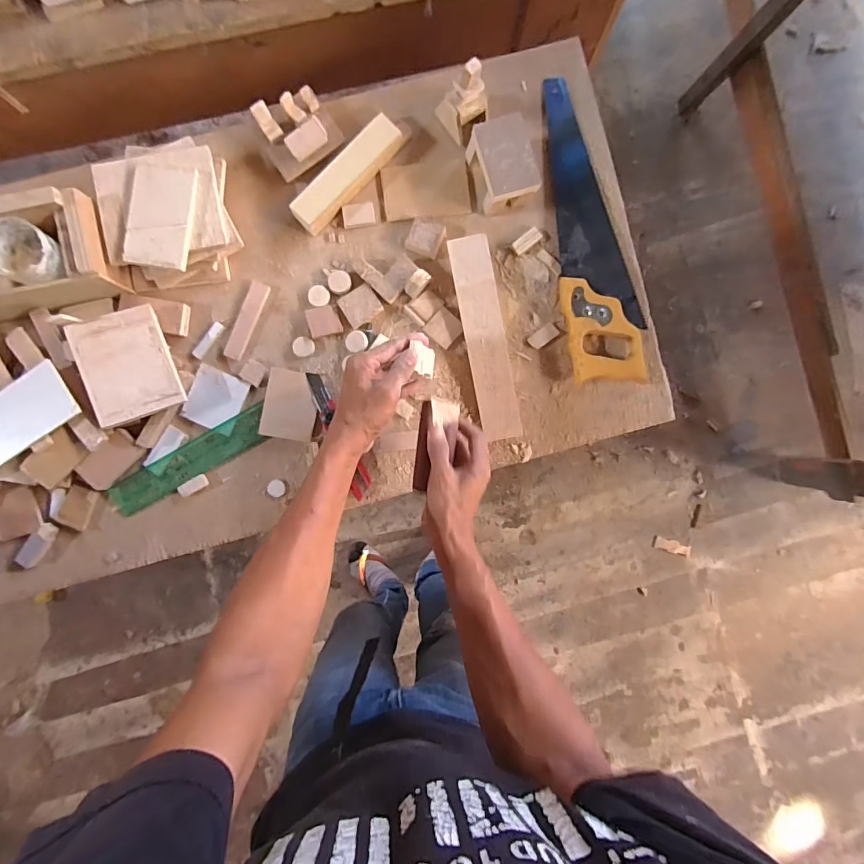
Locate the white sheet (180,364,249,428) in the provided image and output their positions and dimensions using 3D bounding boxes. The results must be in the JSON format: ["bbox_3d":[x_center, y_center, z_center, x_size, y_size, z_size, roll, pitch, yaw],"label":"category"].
[{"bbox_3d":[-0.283,-0.042,0.575,0.066,0.004,0.073,23,91,-2],"label":"white sheet"}]

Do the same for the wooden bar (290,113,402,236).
[{"bbox_3d":[-0.111,-0.329,0.564,0.041,0.032,0.167,43,90,-3],"label":"wooden bar"}]

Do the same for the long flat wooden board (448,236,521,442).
[{"bbox_3d":[0.071,-0.118,0.573,0.052,0.008,0.258,-11,98,3],"label":"long flat wooden board"}]

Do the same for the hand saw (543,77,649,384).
[{"bbox_3d":[0.214,-0.263,0.573,0.105,0.027,0.395,-8,92,-1],"label":"hand saw"}]

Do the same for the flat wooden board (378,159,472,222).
[{"bbox_3d":[-0.008,-0.322,0.584,0.113,0.006,0.074,-5,92,-2],"label":"flat wooden board"}]

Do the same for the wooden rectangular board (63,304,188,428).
[{"bbox_3d":[-0.376,-0.082,0.543,0.098,0.011,0.128,-20,90,-11],"label":"wooden rectangular board"}]

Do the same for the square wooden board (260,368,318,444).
[{"bbox_3d":[-0.185,-0.035,0.577,0.065,0.015,0.087,10,92,-2],"label":"square wooden board"}]

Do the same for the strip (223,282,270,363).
[{"bbox_3d":[-0.245,-0.147,0.578,0.025,0.006,0.104,25,91,-2],"label":"strip"}]

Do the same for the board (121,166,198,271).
[{"bbox_3d":[-0.318,-0.254,0.513,0.068,0.014,0.118,9,91,-1],"label":"board"}]

